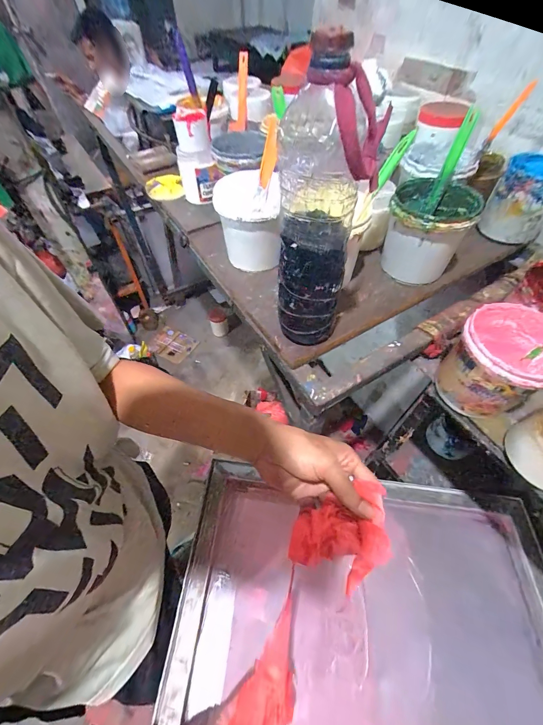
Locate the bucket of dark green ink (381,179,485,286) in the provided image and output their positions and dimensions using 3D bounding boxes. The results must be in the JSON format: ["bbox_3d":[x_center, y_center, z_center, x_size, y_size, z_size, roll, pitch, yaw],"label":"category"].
[{"bbox_3d":[0.255,-0.216,0.519,0.119,0.118,0.126,12,55,10],"label":"bucket of dark green ink"}]

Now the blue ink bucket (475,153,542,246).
[{"bbox_3d":[0.463,-0.295,0.571,0.103,0.124,0.095,-1,53,1],"label":"blue ink bucket"}]

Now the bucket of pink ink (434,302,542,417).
[{"bbox_3d":[0.327,0.001,0.446,0.129,0.122,0.117,-35,60,-22],"label":"bucket of pink ink"}]

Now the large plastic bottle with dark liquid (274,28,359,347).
[{"bbox_3d":[0.053,-0.137,0.348,0.087,0.290,0.070,4,54,5],"label":"large plastic bottle with dark liquid"}]

